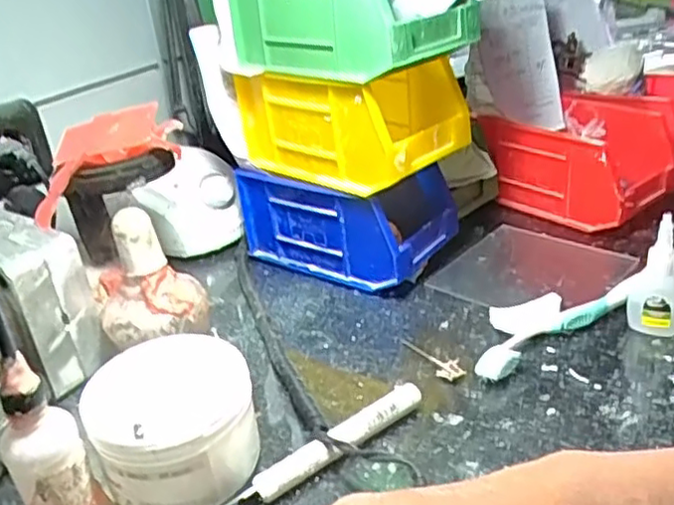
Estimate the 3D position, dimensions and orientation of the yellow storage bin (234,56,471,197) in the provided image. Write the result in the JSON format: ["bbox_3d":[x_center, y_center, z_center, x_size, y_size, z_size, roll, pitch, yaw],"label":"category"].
[{"bbox_3d":[0.009,-0.111,0.562,0.174,0.080,0.099,18,37,37],"label":"yellow storage bin"}]

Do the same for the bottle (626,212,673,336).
[{"bbox_3d":[0.220,0.018,0.466,0.034,0.090,0.017,3,30,16],"label":"bottle"}]

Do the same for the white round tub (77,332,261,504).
[{"bbox_3d":[-0.098,0.098,0.403,0.094,0.065,0.099,-5,29,3],"label":"white round tub"}]

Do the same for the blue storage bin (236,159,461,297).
[{"bbox_3d":[0.005,-0.035,0.607,0.175,0.087,0.095,14,35,32],"label":"blue storage bin"}]

